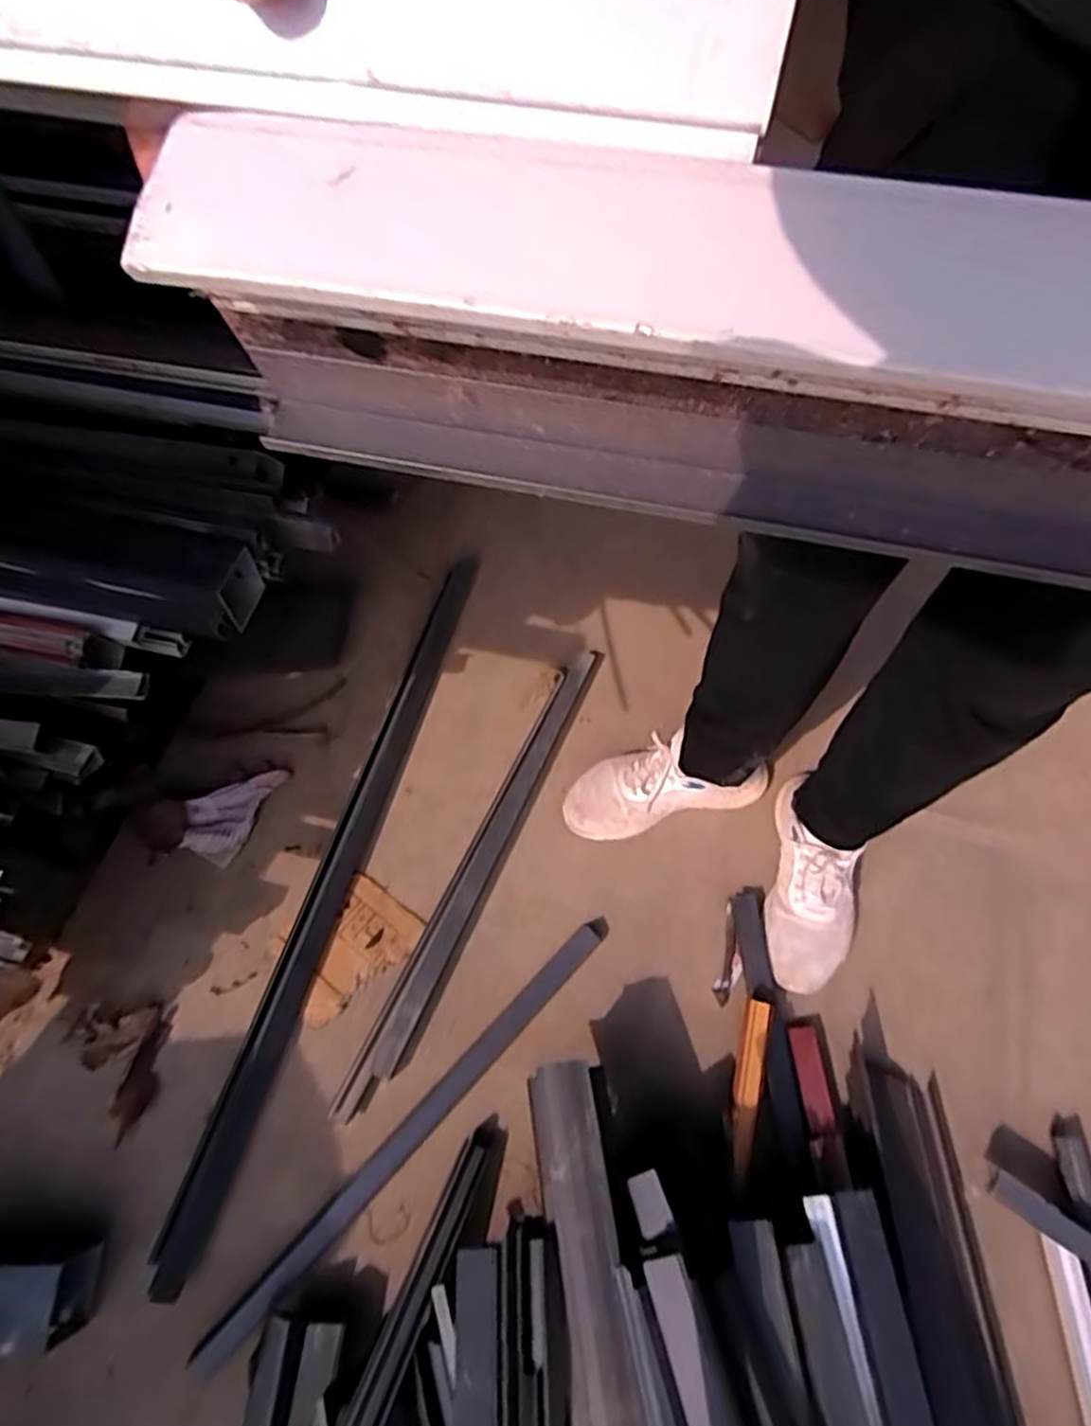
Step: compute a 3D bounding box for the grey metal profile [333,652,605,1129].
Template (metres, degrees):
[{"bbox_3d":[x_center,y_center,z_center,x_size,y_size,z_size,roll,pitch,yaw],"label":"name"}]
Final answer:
[{"bbox_3d":[-0.080,0.182,0.970,0.048,0.028,0.679,21,64,12],"label":"grey metal profile"}]

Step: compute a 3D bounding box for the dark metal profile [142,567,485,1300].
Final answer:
[{"bbox_3d":[-0.264,0.173,0.970,0.054,0.034,0.964,13,62,8],"label":"dark metal profile"}]

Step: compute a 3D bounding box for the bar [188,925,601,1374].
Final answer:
[{"bbox_3d":[-0.140,0.462,0.818,0.032,0.013,0.574,40,69,20],"label":"bar"}]

